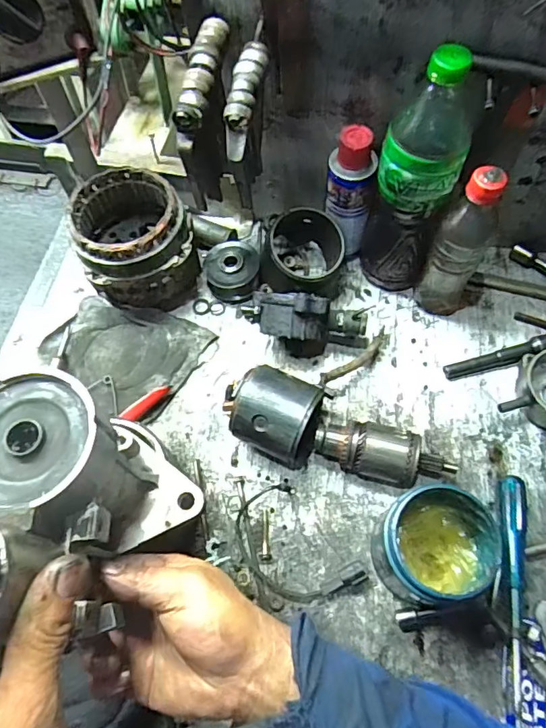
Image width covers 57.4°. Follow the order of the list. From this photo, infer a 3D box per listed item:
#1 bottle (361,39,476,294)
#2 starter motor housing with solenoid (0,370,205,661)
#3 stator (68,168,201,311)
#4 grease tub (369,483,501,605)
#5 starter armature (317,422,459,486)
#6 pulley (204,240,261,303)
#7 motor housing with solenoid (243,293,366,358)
[{"bbox_3d":[0.140,-0.174,0.500,0.078,0.261,0.065,19,67,11],"label":"bottle"},{"bbox_3d":[-0.127,0.074,0.282,0.122,0.181,0.117,29,69,10],"label":"starter motor housing with solenoid"},{"bbox_3d":[-0.155,-0.142,0.573,0.117,0.112,0.124,0,64,1],"label":"stator"},{"bbox_3d":[0.143,0.159,0.435,0.104,0.096,0.092,-7,64,-1],"label":"grease tub"},{"bbox_3d":[0.110,0.093,0.499,0.138,0.049,0.052,10,65,7],"label":"starter armature"},{"bbox_3d":[-0.048,-0.111,0.601,0.063,0.040,0.060,0,64,1],"label":"pulley"},{"bbox_3d":[0.035,-0.043,0.545,0.141,0.081,0.047,11,65,6],"label":"motor housing with solenoid"}]

